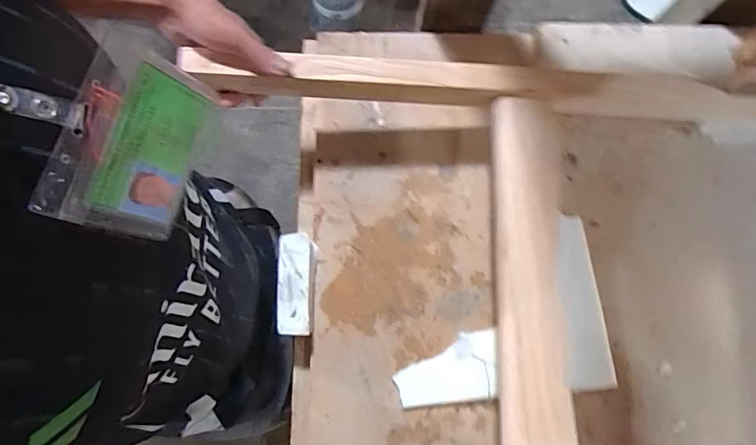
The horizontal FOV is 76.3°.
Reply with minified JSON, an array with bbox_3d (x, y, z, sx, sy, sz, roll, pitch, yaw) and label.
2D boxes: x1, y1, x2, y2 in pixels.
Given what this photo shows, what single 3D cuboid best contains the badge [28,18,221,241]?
[{"bbox_3d":[-0.133,-0.044,0.272,0.010,0.085,0.102,17,85,26],"label":"badge"}]

